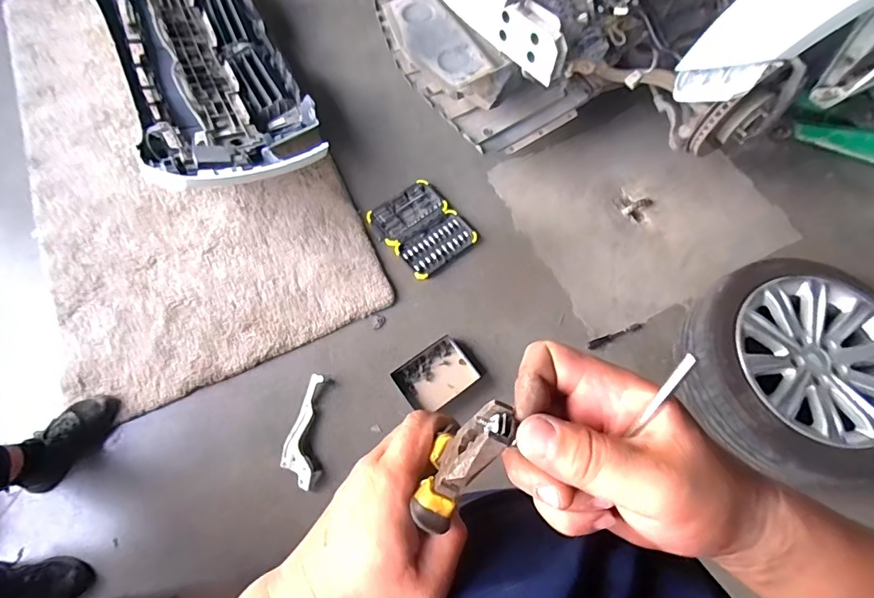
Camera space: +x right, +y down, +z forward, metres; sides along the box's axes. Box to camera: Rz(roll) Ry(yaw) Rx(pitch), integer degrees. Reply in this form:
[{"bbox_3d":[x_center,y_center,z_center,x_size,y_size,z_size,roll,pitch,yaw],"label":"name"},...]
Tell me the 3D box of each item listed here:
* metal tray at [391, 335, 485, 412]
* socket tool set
[{"bbox_3d":[0.002,0.231,1.435,0.244,0.033,0.177,-32,72,-14],"label":"metal tray"},{"bbox_3d":[-0.052,-0.258,1.647,0.280,0.029,0.334,-37,73,-15],"label":"socket tool set"}]

